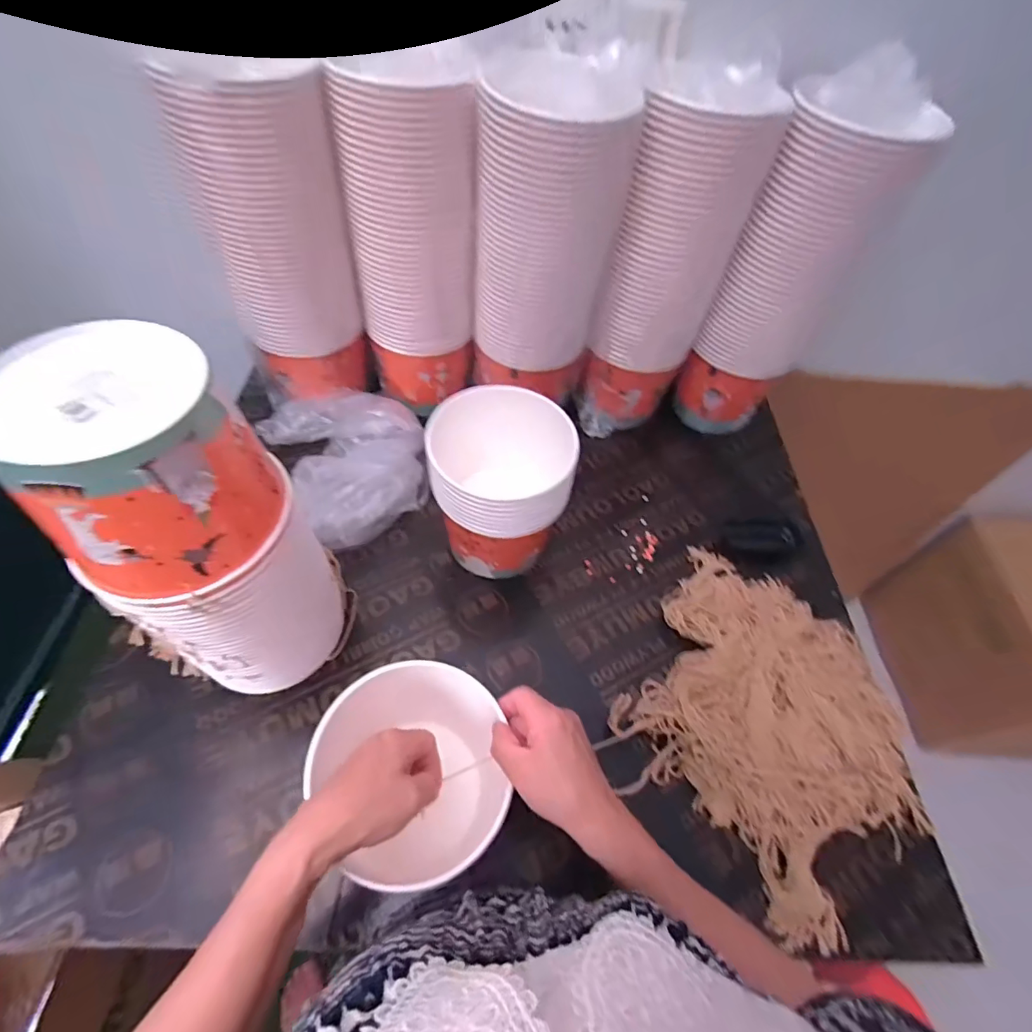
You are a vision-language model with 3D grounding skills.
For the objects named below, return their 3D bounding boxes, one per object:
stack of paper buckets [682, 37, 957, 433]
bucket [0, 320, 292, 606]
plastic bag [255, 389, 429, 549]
[{"bbox_3d":[0.339,-0.280,0.664,0.138,0.450,0.136,32,58,17],"label":"stack of paper buckets"},{"bbox_3d":[-0.260,-0.037,0.356,0.136,0.139,0.139,2,54,-3],"label":"bucket"},{"bbox_3d":[-0.230,-0.084,0.697,0.181,0.096,0.254,-26,61,-22],"label":"plastic bag"}]

